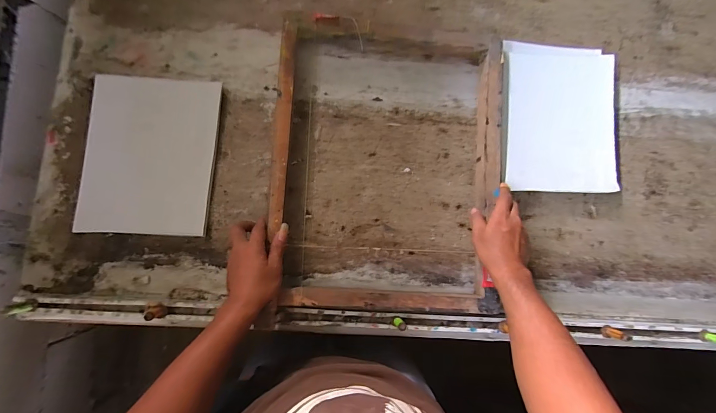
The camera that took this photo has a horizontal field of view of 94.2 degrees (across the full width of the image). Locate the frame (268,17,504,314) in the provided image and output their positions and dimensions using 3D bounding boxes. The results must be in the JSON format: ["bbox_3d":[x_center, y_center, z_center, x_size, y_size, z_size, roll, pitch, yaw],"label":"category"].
[{"bbox_3d":[0.054,-0.068,0.584,0.396,0.051,0.480,4,86,-4],"label":"frame"}]

